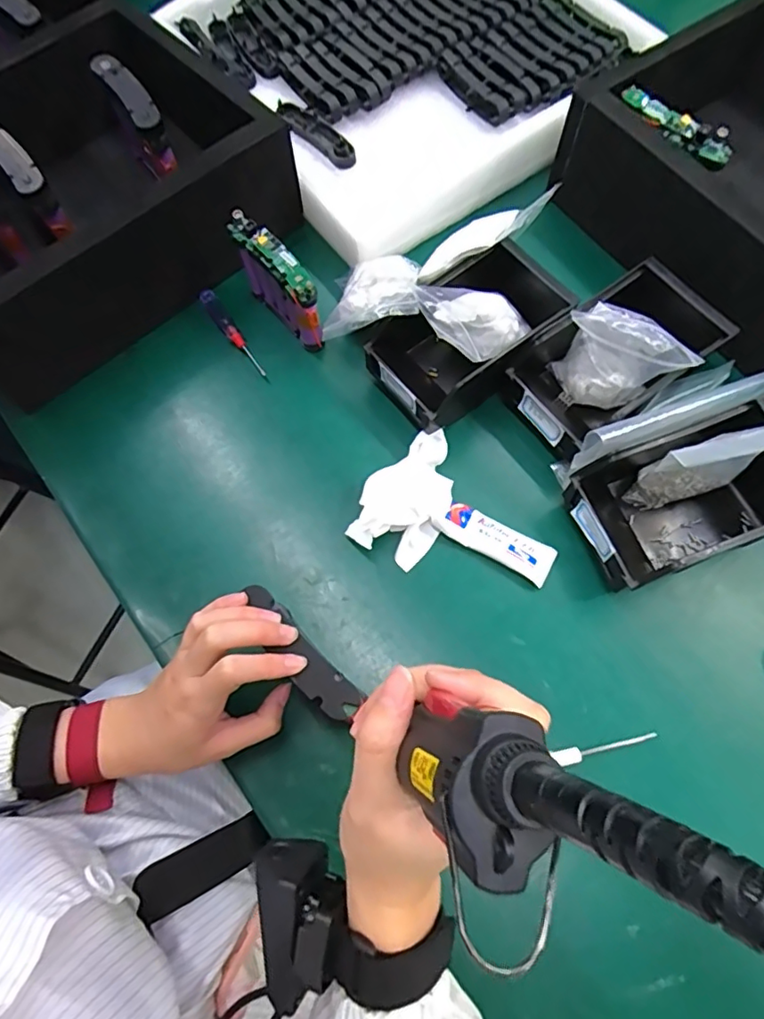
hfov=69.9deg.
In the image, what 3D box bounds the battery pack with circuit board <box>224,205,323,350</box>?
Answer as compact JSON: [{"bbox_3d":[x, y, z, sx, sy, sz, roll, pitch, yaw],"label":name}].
[{"bbox_3d":[-0.098,-0.214,0.539,0.022,0.110,0.118,-39,73,-12],"label":"battery pack with circuit board"}]

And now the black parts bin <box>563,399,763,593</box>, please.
[{"bbox_3d":[0.254,-0.007,0.457,0.175,0.073,0.100,-20,70,-6],"label":"black parts bin"}]

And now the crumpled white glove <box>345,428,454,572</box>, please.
[{"bbox_3d":[0.026,-0.015,0.489,0.073,0.033,0.123,25,72,11],"label":"crumpled white glove"}]

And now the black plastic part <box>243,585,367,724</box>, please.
[{"bbox_3d":[-0.054,0.092,0.363,0.028,0.013,0.106,-37,76,-11],"label":"black plastic part"}]

